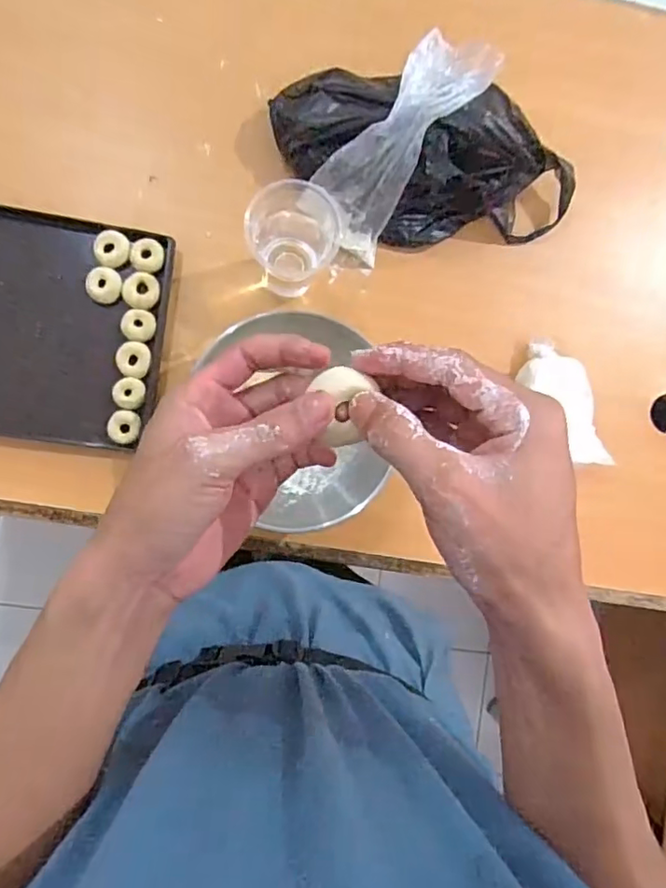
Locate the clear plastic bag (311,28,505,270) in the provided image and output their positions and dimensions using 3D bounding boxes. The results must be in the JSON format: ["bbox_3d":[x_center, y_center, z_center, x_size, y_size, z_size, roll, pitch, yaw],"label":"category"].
[{"bbox_3d":[0.060,-0.306,0.599,0.099,0.067,0.240,37,129,-5],"label":"clear plastic bag"}]

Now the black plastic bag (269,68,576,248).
[{"bbox_3d":[0.106,-0.313,0.626,0.351,0.123,0.163,9,89,-6],"label":"black plastic bag"}]

